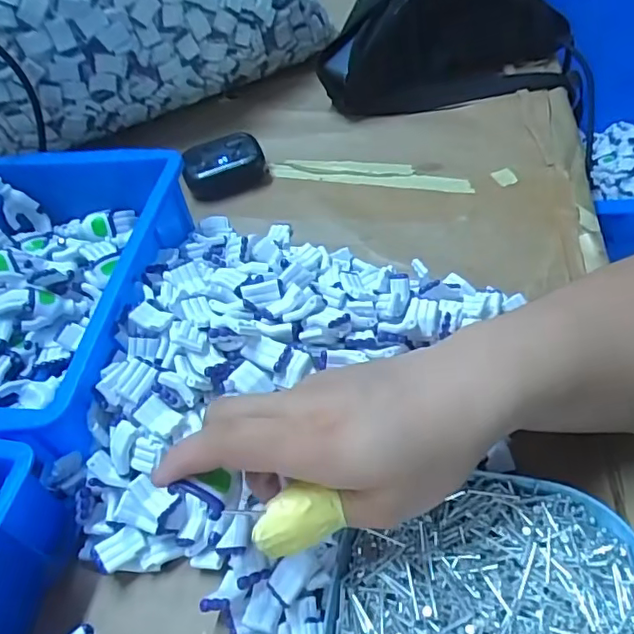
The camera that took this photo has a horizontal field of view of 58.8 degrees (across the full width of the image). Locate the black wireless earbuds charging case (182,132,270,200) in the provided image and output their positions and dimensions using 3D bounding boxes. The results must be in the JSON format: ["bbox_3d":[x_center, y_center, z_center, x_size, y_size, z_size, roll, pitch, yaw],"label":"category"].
[{"bbox_3d":[-0.084,-0.140,0.514,0.073,0.023,0.054,-15,50,-6],"label":"black wireless earbuds charging case"}]

